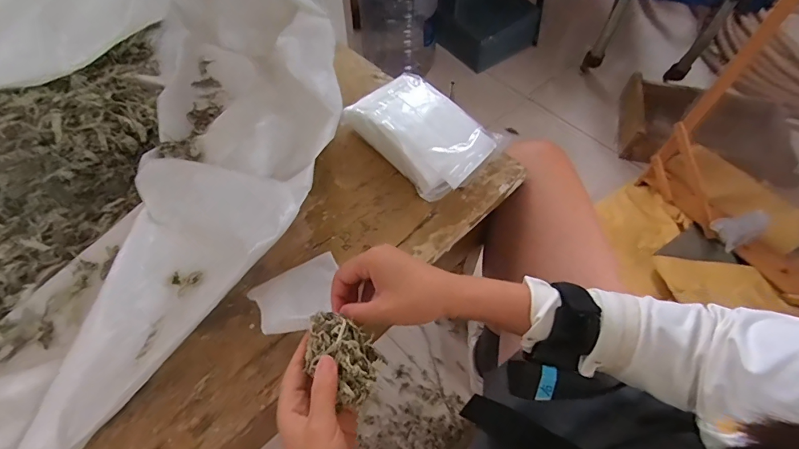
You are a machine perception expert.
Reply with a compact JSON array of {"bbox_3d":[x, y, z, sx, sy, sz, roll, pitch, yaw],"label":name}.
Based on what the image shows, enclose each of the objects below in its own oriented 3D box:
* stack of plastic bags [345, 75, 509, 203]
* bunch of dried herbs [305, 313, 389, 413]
[{"bbox_3d":[0.032,-0.114,0.531,0.124,0.051,0.176,-33,63,-19],"label":"stack of plastic bags"},{"bbox_3d":[-0.048,0.104,0.332,0.065,0.030,0.056,22,61,14],"label":"bunch of dried herbs"}]

